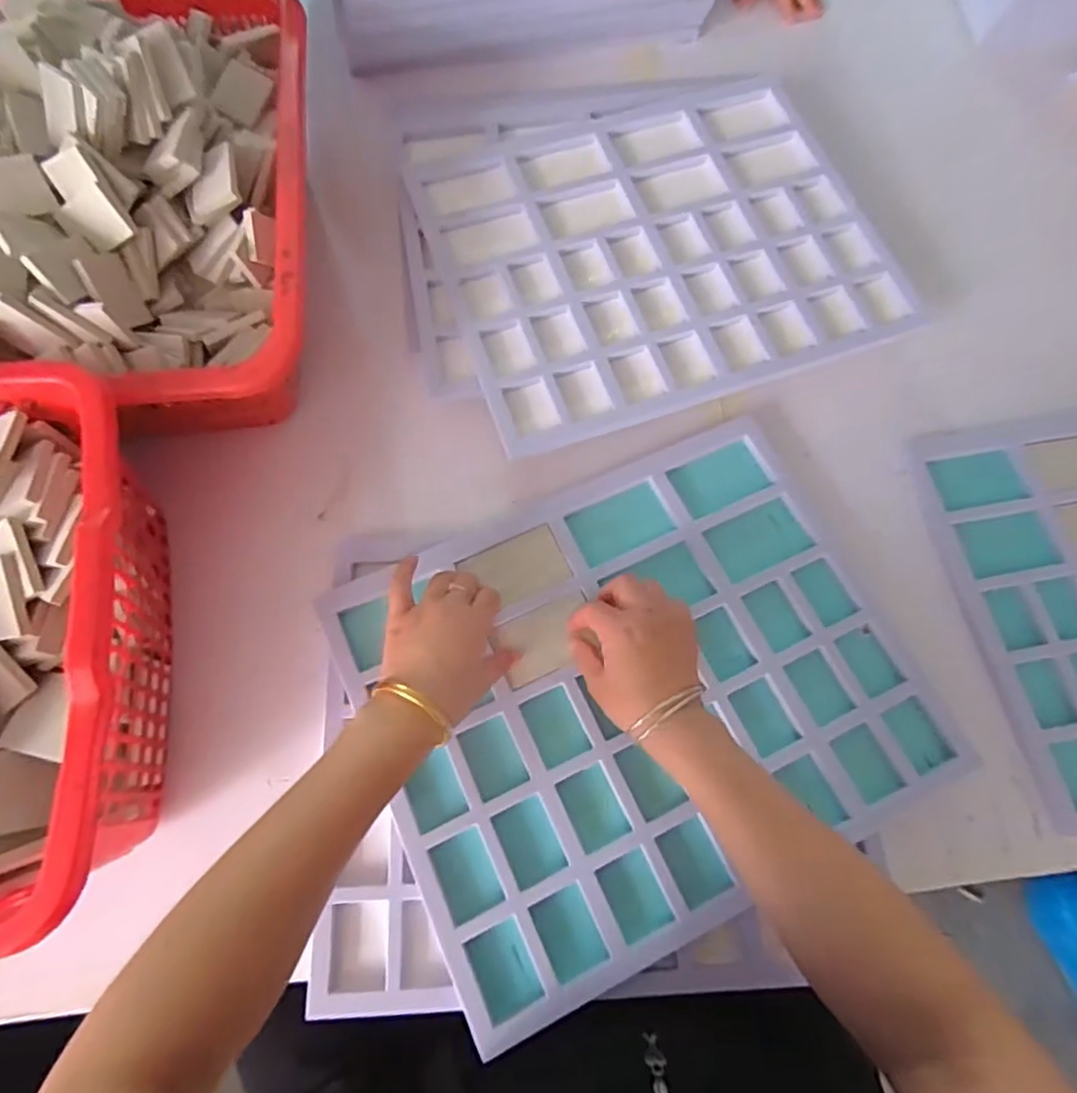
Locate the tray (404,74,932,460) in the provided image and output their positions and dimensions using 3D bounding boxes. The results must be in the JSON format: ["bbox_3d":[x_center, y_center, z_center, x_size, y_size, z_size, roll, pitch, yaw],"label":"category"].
[{"bbox_3d":[0.116,-0.300,0.618,0.421,0.032,0.353,-19,76,-7],"label":"tray"}]

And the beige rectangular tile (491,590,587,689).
[{"bbox_3d":[0.008,0.076,0.507,0.079,0.008,0.053,-22,76,-8],"label":"beige rectangular tile"}]

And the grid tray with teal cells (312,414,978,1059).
[{"bbox_3d":[0.083,0.105,0.498,0.430,0.036,0.342,-25,77,-8],"label":"grid tray with teal cells"}]

